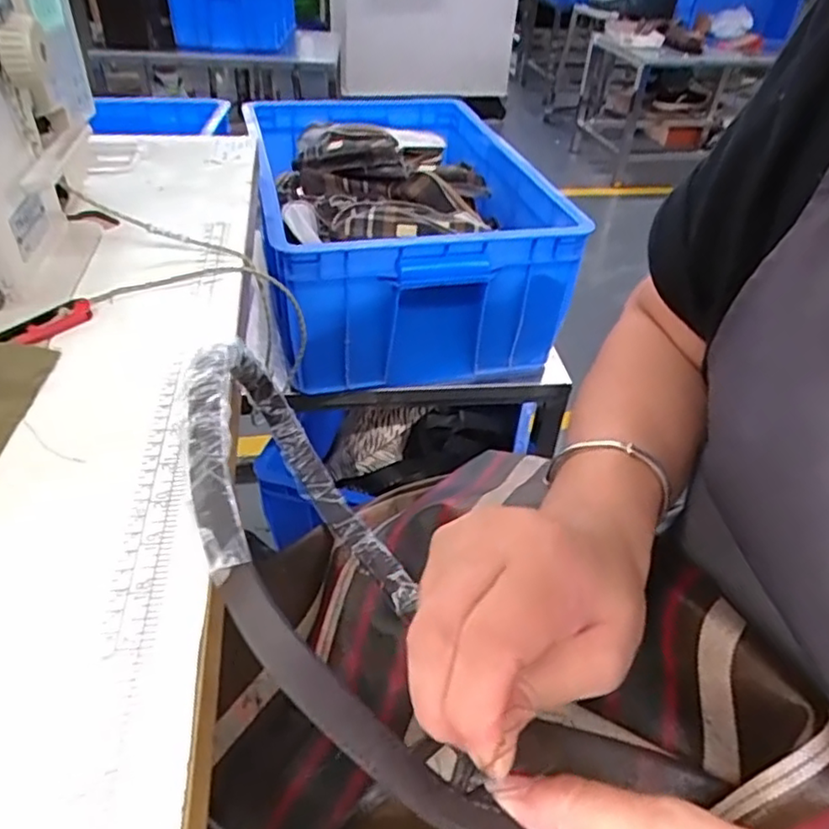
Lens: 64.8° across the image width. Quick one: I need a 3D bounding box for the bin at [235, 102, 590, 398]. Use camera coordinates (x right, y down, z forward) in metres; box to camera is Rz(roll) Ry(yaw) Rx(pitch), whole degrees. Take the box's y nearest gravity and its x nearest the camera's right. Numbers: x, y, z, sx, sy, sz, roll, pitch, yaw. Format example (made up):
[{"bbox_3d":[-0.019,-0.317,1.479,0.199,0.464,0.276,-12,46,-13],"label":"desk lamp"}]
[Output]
[{"bbox_3d":[-0.033,-0.274,0.940,0.359,0.196,0.506,-6,41,-12],"label":"bin"}]

